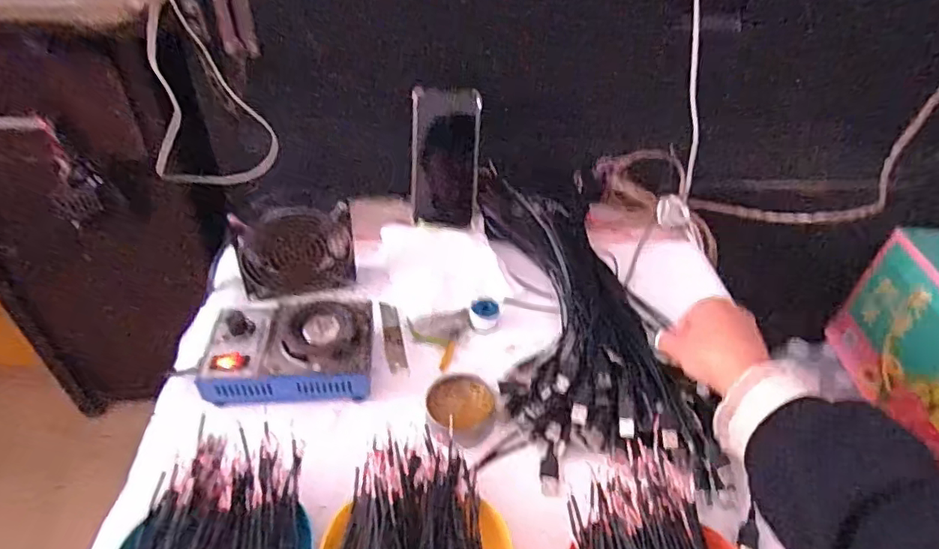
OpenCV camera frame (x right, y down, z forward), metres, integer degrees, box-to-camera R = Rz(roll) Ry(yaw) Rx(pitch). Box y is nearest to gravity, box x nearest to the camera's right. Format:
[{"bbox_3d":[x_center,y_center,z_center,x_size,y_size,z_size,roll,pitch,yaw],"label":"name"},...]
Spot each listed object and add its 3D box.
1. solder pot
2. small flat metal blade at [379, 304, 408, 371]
[{"bbox_3d":[-0.166,0.067,0.531,0.149,0.050,0.104,-1,43,-5],"label":"solder pot"},{"bbox_3d":[-0.081,0.063,0.597,0.018,0.008,0.091,-7,44,-12],"label":"small flat metal blade"}]

